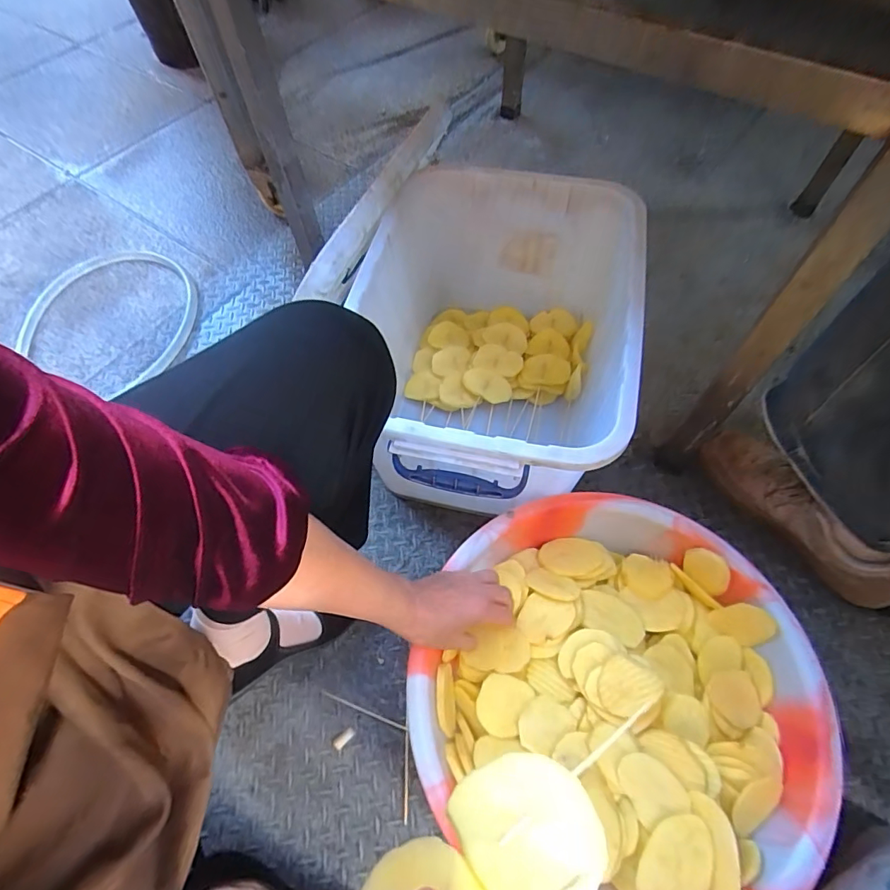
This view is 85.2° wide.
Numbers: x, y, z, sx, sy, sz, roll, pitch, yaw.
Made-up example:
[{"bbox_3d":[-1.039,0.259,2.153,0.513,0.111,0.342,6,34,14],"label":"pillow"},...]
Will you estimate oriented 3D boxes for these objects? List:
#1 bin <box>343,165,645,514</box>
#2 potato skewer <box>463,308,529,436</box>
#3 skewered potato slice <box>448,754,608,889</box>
[{"bbox_3d":[0.070,-0.125,0.685,0.329,0.266,0.442,10,62,8],"label":"bin"},{"bbox_3d":[0.087,-0.142,0.777,0.075,0.042,0.195,16,65,12],"label":"potato skewer"},{"bbox_3d":[0.039,0.177,0.224,0.060,0.004,0.070,-25,23,-14],"label":"skewered potato slice"}]

